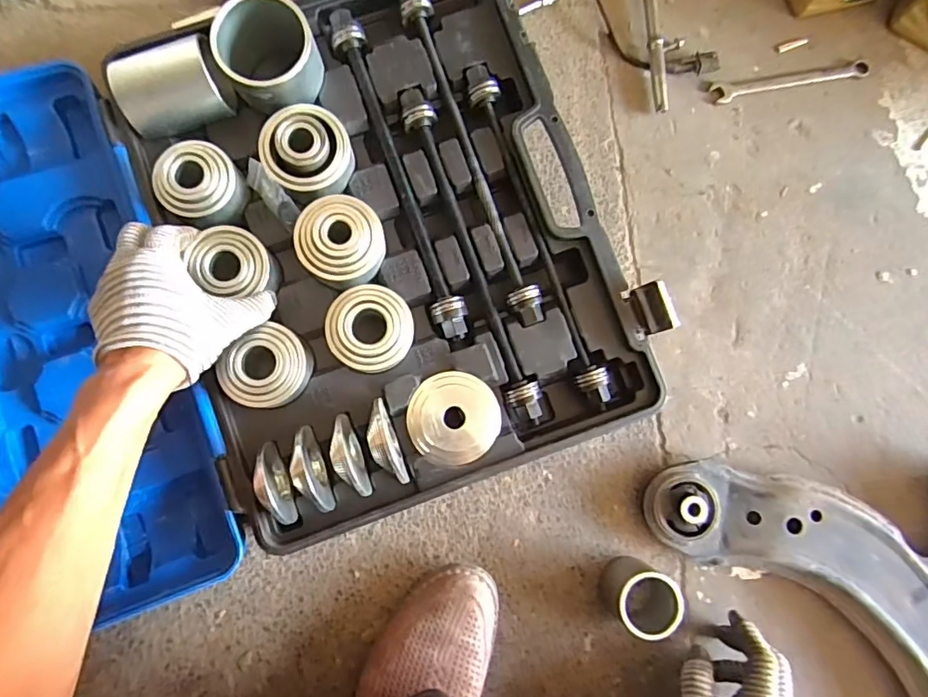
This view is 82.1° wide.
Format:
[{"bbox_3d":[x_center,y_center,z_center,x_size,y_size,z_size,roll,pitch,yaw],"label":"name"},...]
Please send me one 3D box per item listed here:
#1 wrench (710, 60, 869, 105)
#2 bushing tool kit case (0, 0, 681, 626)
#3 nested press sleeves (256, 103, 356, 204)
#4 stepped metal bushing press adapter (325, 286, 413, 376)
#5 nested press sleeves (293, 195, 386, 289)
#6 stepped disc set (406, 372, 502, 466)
[{"bbox_3d":[0.367,-0.302,0.600,0.183,0.016,0.023,-11,85,-6],"label":"wrench"},{"bbox_3d":[-0.262,-0.048,0.486,0.825,0.073,0.506,-20,86,-7],"label":"bushing tool kit case"},{"bbox_3d":[-0.146,-0.185,0.495,0.079,0.041,0.077,1,82,-4],"label":"nested press sleeves"},{"bbox_3d":[-0.085,-0.017,0.484,0.075,0.038,0.076,1,82,-4],"label":"stepped metal bushing press adapter"},{"bbox_3d":[-0.115,-0.100,0.490,0.077,0.041,0.076,1,82,-4],"label":"nested press sleeves"},{"bbox_3d":[-0.009,0.064,0.495,0.083,0.011,0.083,-5,82,-4],"label":"stepped disc set"}]

